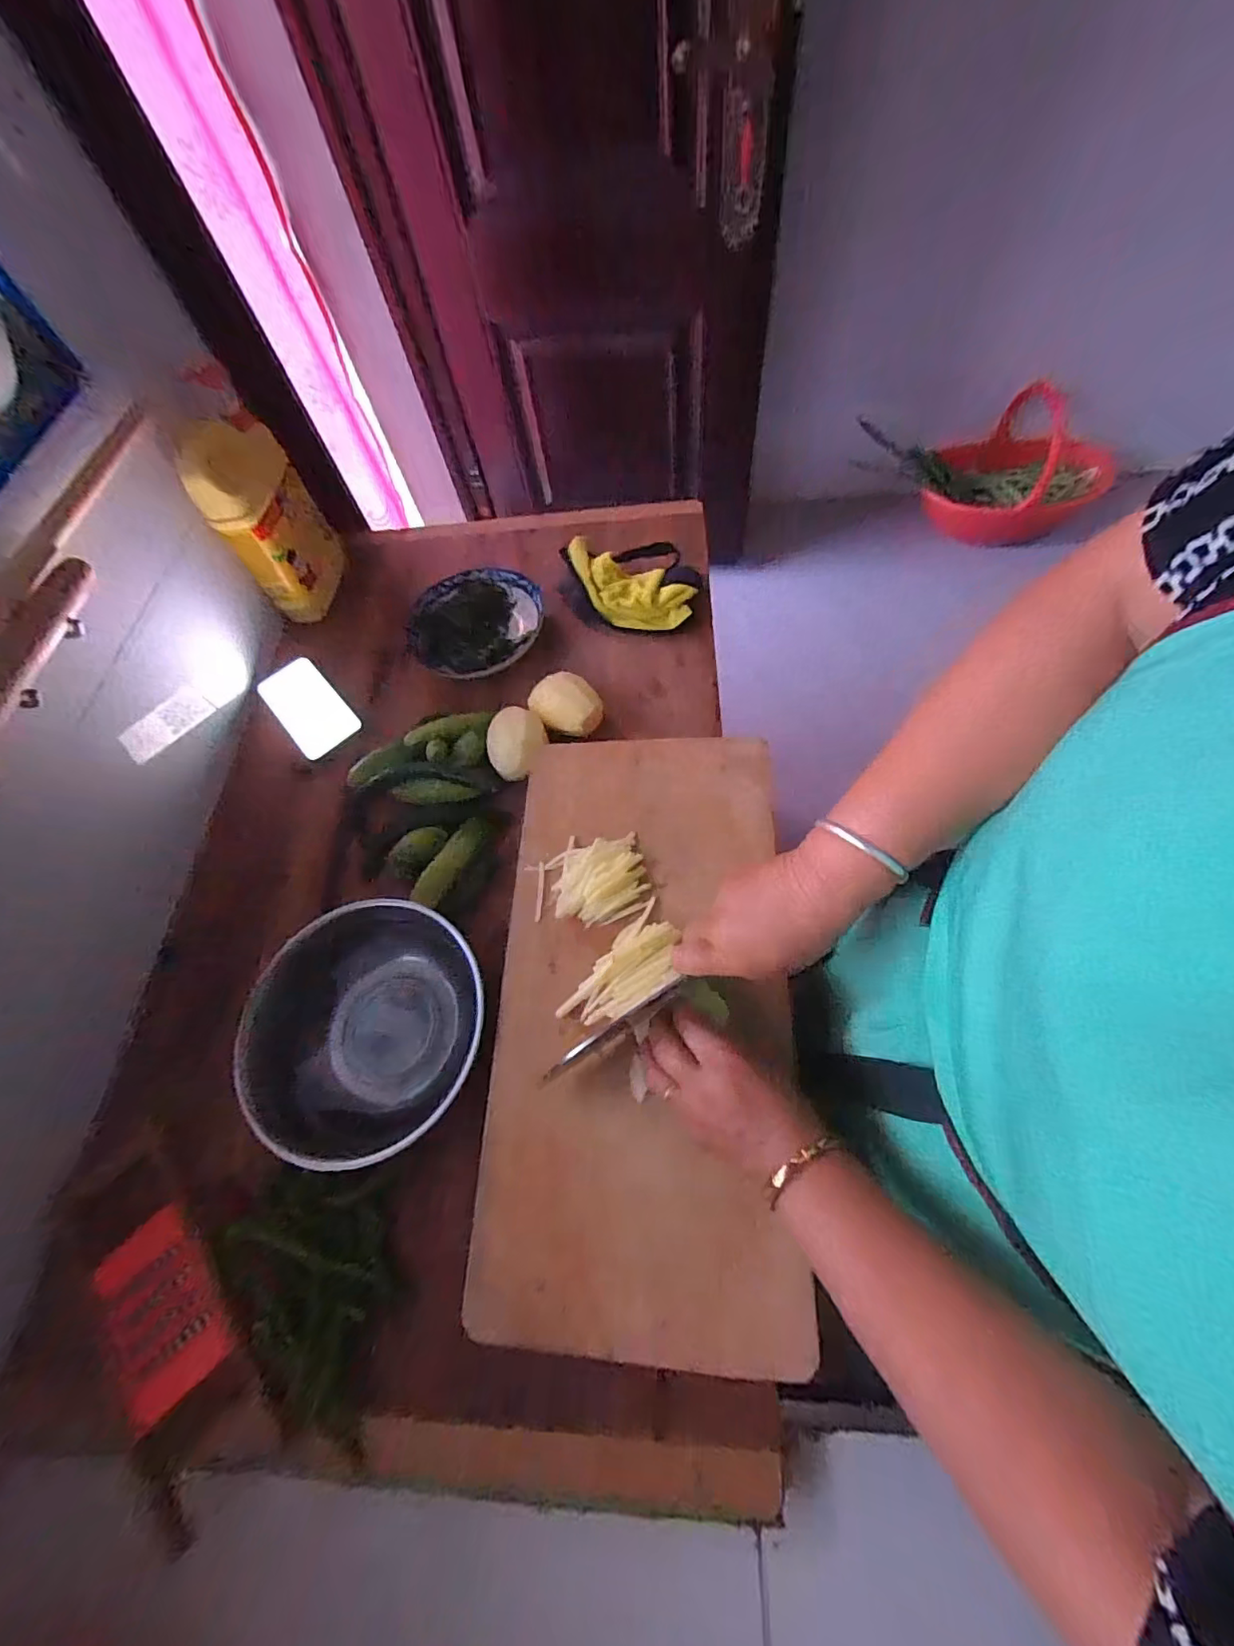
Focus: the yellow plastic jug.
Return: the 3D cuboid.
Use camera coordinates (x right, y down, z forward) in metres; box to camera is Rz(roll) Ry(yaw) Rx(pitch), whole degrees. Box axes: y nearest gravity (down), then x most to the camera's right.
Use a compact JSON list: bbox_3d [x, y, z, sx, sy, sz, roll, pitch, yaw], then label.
[{"bbox_3d":[-0.436,-0.389,0.704,0.084,0.206,0.144,-10,62,-1],"label":"yellow plastic jug"}]

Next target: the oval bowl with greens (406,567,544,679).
[{"bbox_3d":[-0.180,-0.258,0.713,0.169,0.040,0.159,-4,62,2],"label":"oval bowl with greens"}]

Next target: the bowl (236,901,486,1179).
[{"bbox_3d":[-0.218,0.177,0.477,0.198,0.069,0.196,-2,62,3],"label":"bowl"}]

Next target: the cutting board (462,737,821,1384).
[{"bbox_3d":[0.019,0.127,0.454,0.234,0.028,0.467,3,64,5],"label":"cutting board"}]

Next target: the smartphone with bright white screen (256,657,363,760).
[{"bbox_3d":[-0.387,-0.147,0.694,0.076,0.013,0.160,-39,66,-16],"label":"smartphone with bright white screen"}]

